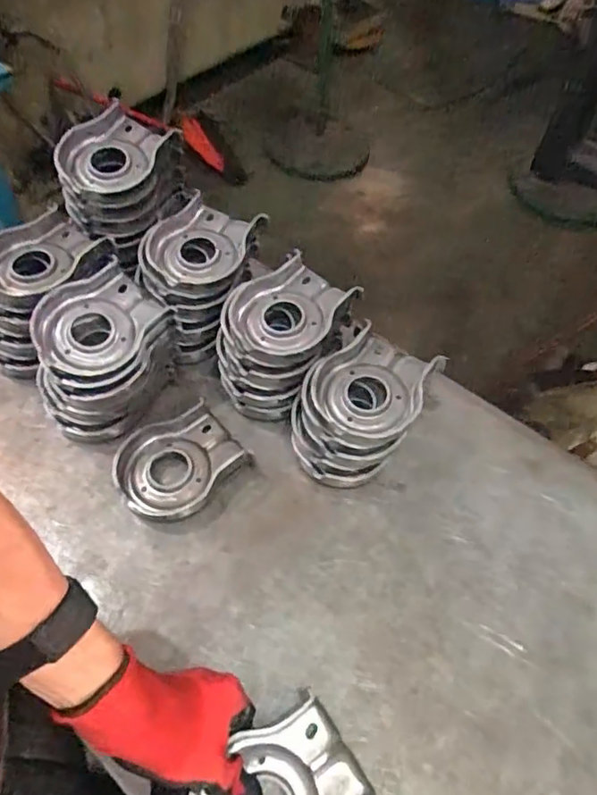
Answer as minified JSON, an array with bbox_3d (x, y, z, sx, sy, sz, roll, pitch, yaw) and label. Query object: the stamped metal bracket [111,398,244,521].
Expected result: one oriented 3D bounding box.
[{"bbox_3d":[-0.121,0.065,0.568,0.121,0.031,0.093,-31,61,-24],"label":"stamped metal bracket"}]

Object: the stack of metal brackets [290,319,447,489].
[{"bbox_3d":[0.061,0.011,0.575,0.113,0.084,0.141,31,57,18],"label":"stack of metal brackets"}]

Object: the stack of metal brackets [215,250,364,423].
[{"bbox_3d":[-0.018,-0.064,0.606,0.113,0.101,0.137,22,55,12],"label":"stack of metal brackets"}]

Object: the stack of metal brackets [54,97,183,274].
[{"bbox_3d":[-0.205,-0.247,0.664,0.112,0.107,0.158,14,53,6],"label":"stack of metal brackets"}]

